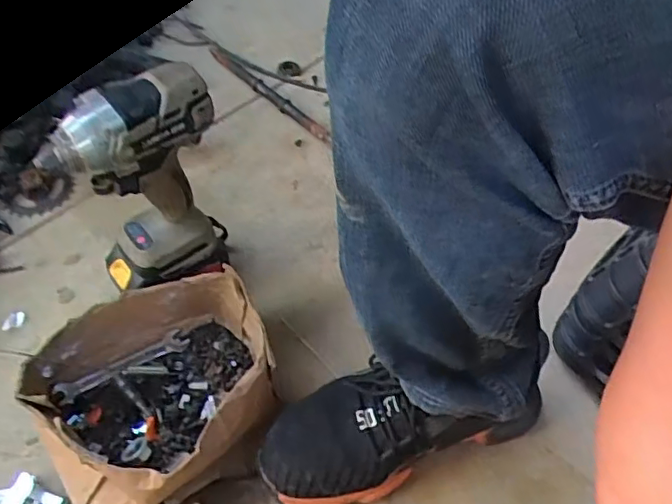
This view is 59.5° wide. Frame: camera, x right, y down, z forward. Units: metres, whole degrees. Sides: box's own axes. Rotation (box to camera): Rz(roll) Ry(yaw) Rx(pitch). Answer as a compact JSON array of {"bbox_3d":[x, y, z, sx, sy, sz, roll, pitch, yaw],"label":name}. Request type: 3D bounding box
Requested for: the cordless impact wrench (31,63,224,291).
[{"bbox_3d":[-0.172,-0.059,0.543,0.132,0.220,0.070,-18,55,-15],"label":"cordless impact wrench"}]

